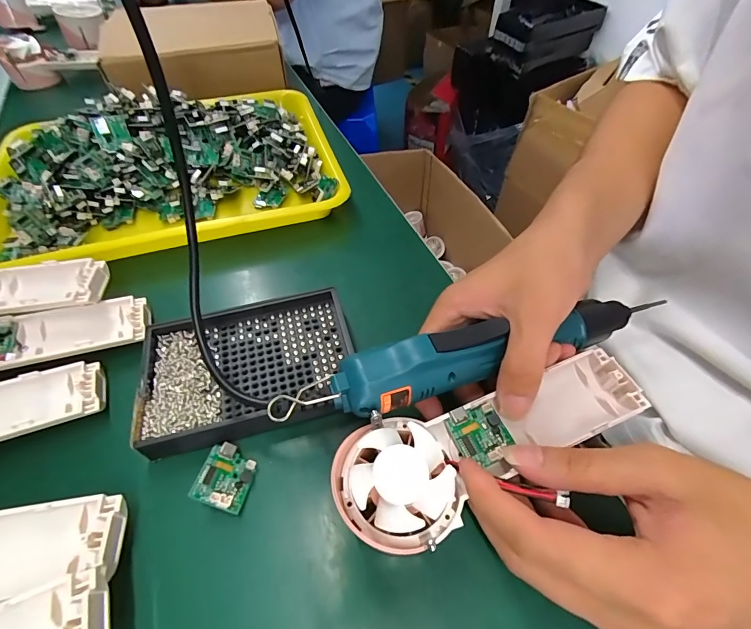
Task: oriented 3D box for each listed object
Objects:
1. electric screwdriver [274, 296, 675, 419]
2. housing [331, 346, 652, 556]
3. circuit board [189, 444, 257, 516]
[{"bbox_3d":[0.067,0.021,0.225,0.249,0.033,0.030,-12,57,-18],"label":"electric screwdriver"},{"bbox_3d":[0.065,0.068,0.203,0.173,0.025,0.063,-16,58,-15],"label":"housing"},{"bbox_3d":[-0.085,0.093,0.216,0.029,0.006,0.032,30,44,-13],"label":"circuit board"}]

